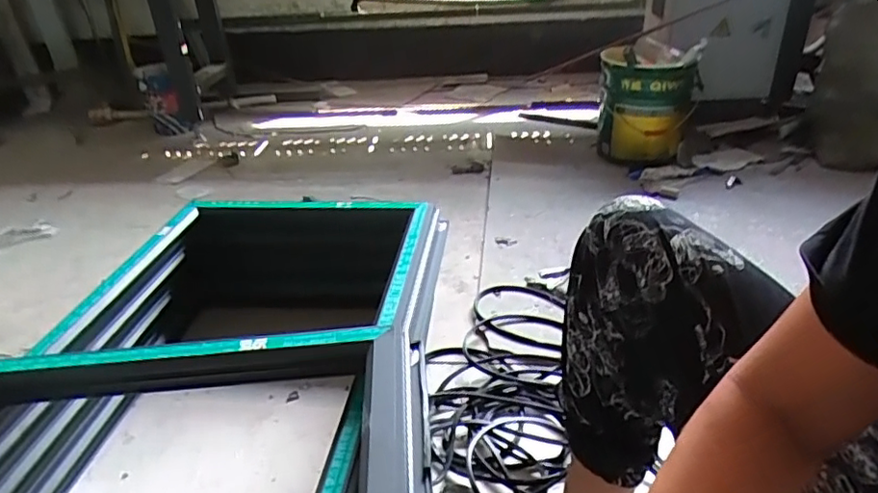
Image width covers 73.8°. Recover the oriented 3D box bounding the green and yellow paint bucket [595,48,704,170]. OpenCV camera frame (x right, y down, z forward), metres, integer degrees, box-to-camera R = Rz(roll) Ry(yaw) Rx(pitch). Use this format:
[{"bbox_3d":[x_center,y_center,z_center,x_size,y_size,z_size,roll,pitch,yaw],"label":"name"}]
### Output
[{"bbox_3d":[0.648,-0.436,1.832,0.287,0.361,0.271,6,32,18],"label":"green and yellow paint bucket"}]

